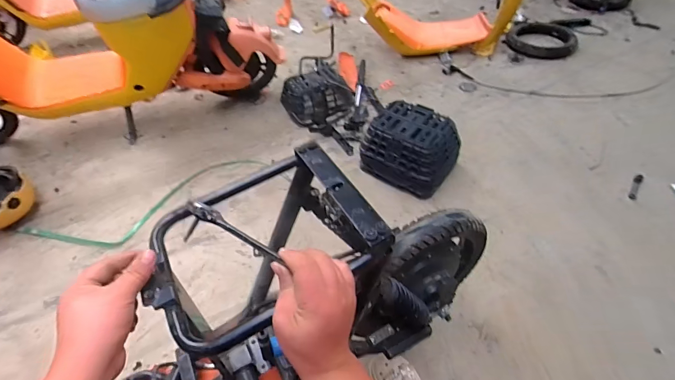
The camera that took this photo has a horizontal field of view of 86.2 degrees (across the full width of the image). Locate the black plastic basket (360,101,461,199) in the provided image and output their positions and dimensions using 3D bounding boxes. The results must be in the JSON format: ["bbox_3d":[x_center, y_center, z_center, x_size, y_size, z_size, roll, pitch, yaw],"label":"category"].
[{"bbox_3d":[0.276,-0.160,1.372,0.305,0.222,0.241,30,56,27],"label":"black plastic basket"}]

